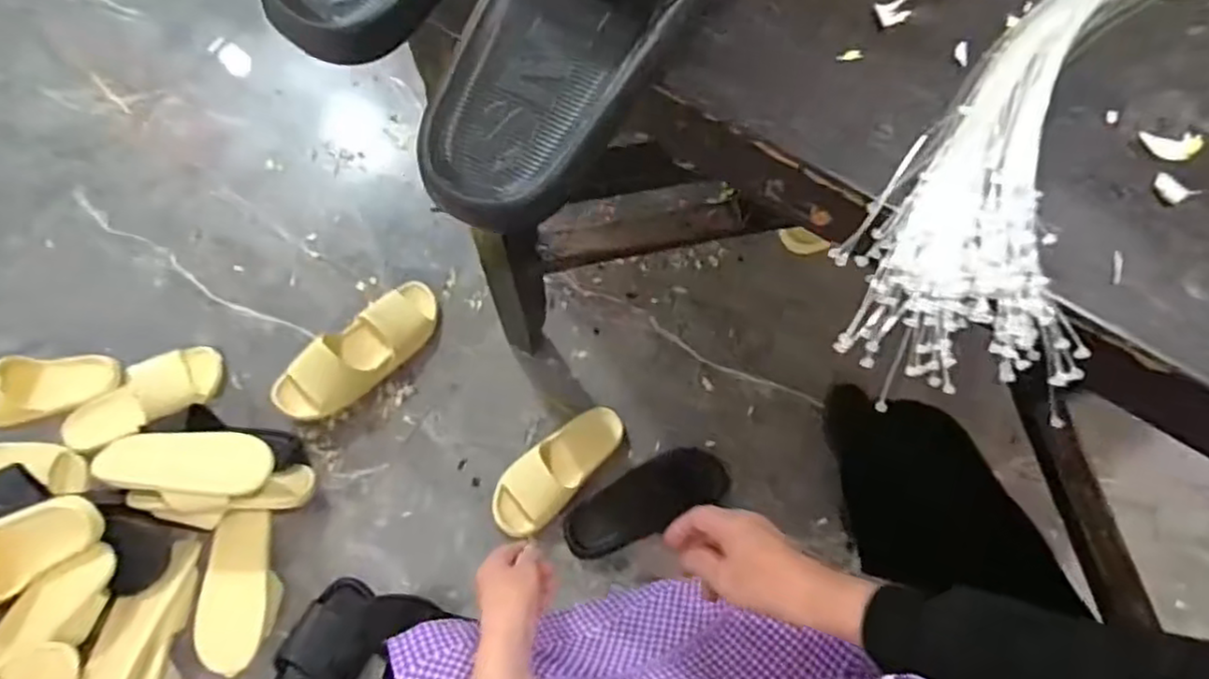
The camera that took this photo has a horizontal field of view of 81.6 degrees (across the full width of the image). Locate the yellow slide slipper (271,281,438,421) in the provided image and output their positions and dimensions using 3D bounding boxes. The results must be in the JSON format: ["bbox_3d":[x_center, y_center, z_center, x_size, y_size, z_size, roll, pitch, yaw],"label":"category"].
[{"bbox_3d":[-0.402,0.021,1.163,0.100,0.086,0.297,43,76,14],"label":"yellow slide slipper"}]

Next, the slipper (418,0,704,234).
[{"bbox_3d":[-0.006,-0.177,0.334,0.106,0.084,0.263,29,93,11],"label":"slipper"}]

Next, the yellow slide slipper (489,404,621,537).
[{"bbox_3d":[-0.077,0.206,1.123,0.099,0.052,0.242,42,76,14],"label":"yellow slide slipper"}]

